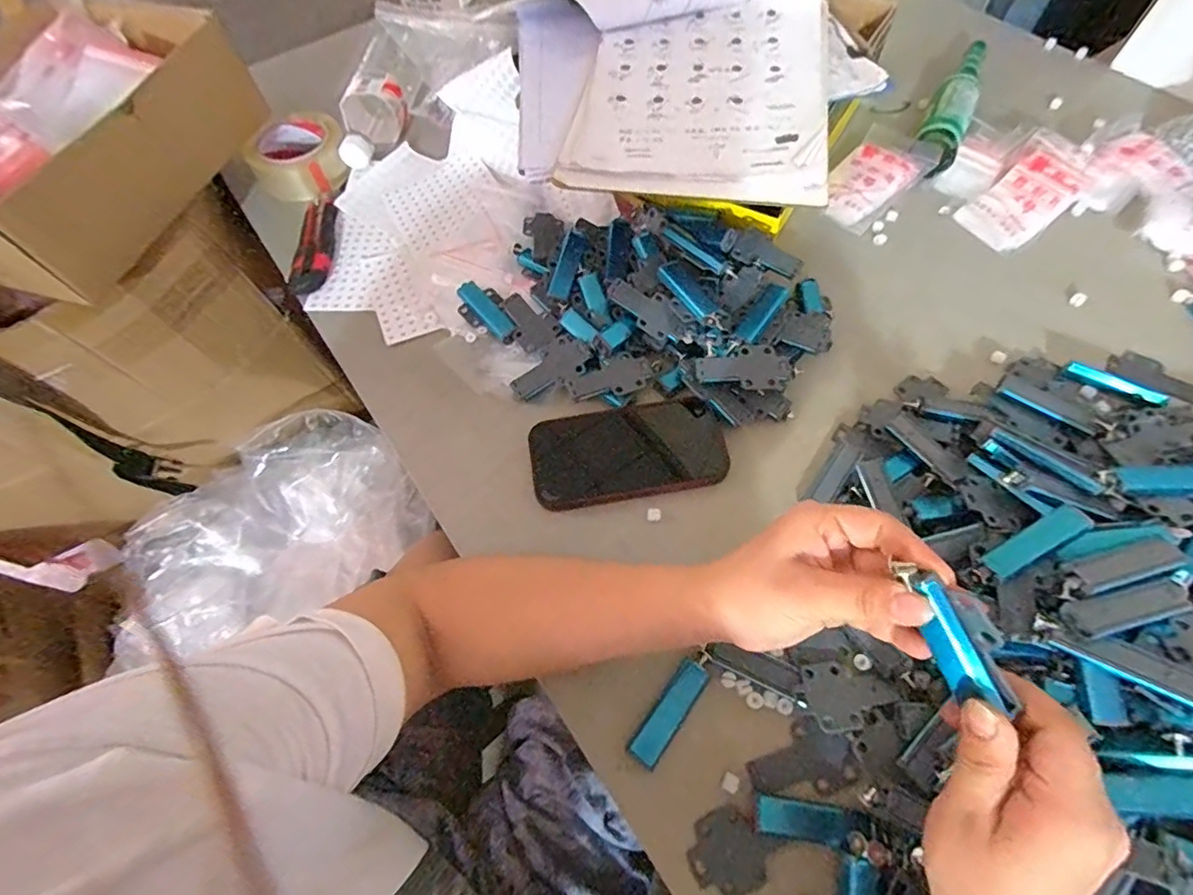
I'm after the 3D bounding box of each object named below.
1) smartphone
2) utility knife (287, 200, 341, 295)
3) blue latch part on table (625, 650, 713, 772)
[{"bbox_3d":[0.027,0.004,0.469,0.165,0.011,0.083,-11,62,-2],"label":"smartphone"},{"bbox_3d":[-0.308,-0.228,0.600,0.047,0.015,0.134,-7,62,0],"label":"utility knife"},{"bbox_3d":[0.054,0.180,0.377,0.022,0.007,0.082,33,69,19],"label":"blue latch part on table"}]

